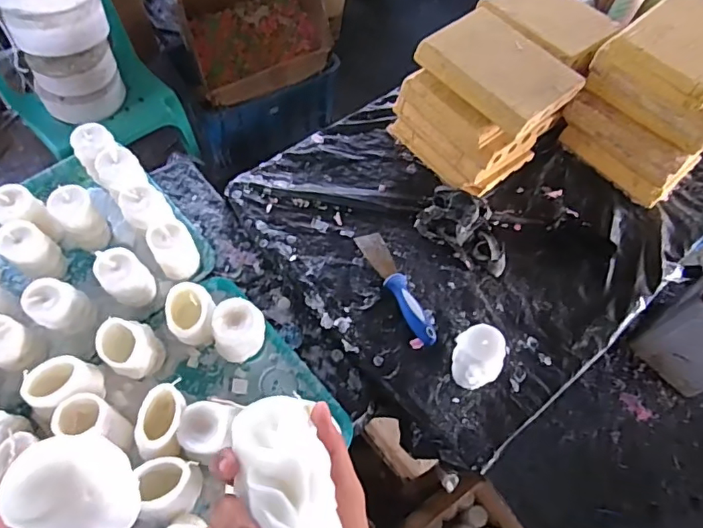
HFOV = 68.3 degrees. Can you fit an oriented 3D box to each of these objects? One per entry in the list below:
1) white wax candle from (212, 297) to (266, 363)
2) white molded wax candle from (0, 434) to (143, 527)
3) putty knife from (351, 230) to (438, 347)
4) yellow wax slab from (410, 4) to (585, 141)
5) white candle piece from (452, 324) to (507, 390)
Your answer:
[{"bbox_3d":[-0.160,0.099,0.748,0.065,0.106,0.079,19,62,5],"label":"white wax candle"},{"bbox_3d":[-0.211,0.172,0.399,0.080,0.062,0.073,1,63,-3],"label":"white molded wax candle"},{"bbox_3d":[0.072,0.031,0.805,0.041,0.019,0.208,-23,66,-16],"label":"putty knife"},{"bbox_3d":[0.227,-0.299,0.784,0.158,0.041,0.212,-37,71,-21],"label":"yellow wax slab"},{"bbox_3d":[0.169,0.130,0.708,0.053,0.105,0.065,-1,62,-5],"label":"white candle piece"}]

